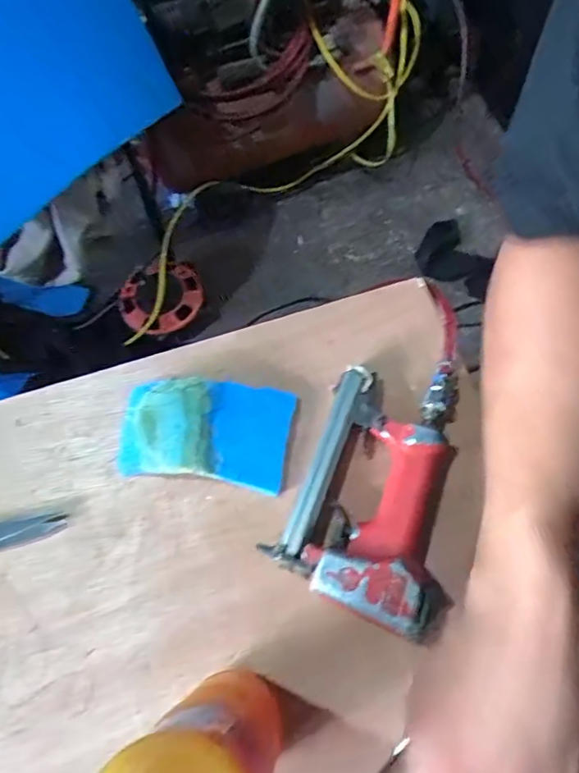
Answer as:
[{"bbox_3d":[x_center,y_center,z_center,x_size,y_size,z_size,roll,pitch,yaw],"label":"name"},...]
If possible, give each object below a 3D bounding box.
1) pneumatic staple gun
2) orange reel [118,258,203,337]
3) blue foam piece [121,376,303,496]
[{"bbox_3d":[0.080,0.081,0.460,0.142,0.049,0.214,21,72,11],"label":"pneumatic staple gun"},{"bbox_3d":[-0.312,-0.216,1.301,0.198,0.068,0.164,-11,69,-1],"label":"orange reel"},{"bbox_3d":[-0.078,0.039,0.494,0.156,0.034,0.094,7,69,5],"label":"blue foam piece"}]

